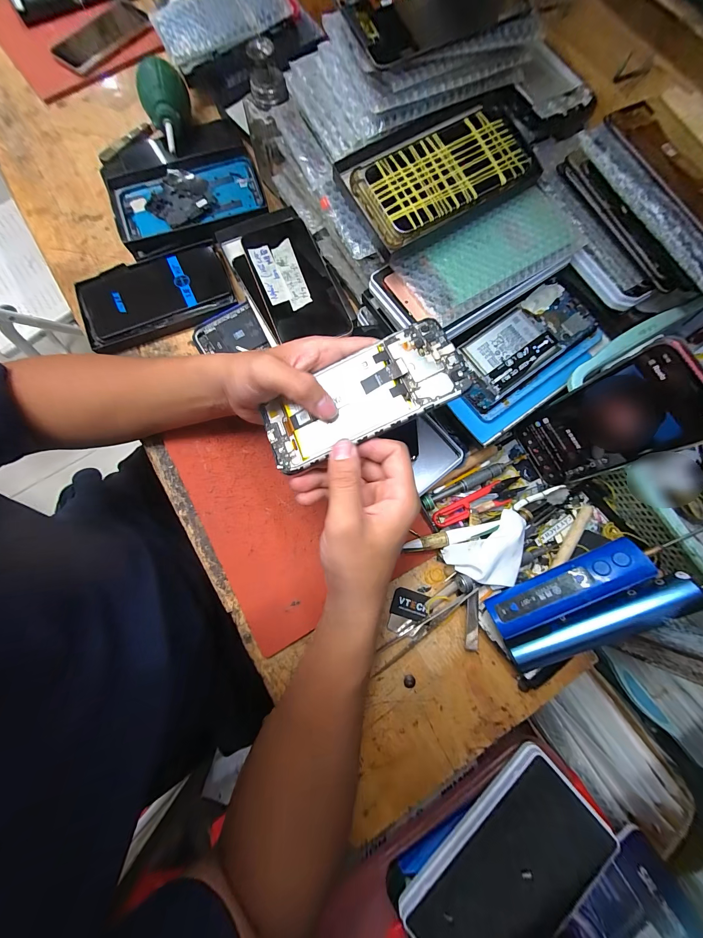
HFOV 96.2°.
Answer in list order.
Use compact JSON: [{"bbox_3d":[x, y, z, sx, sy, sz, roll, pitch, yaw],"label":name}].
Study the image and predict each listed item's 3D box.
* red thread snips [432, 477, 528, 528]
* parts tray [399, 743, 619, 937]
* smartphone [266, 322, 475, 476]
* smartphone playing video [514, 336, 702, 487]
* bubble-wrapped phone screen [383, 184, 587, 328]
[{"bbox_3d":[0.131,0.036,0.327,0.101,0.006,0.023,-25,79,-5],"label":"red thread snips"},{"bbox_3d":[0.139,0.355,0.276,0.181,0.020,0.099,-42,81,-8],"label":"parts tray"},{"bbox_3d":[0.006,-0.056,0.249,0.159,0.009,0.070,-27,79,5],"label":"smartphone"},{"bbox_3d":[0.211,-0.035,0.271,0.007,0.153,0.074,-22,79,-21],"label":"smartphone playing video"},{"bbox_3d":[0.128,-0.203,0.301,0.175,0.015,0.086,-30,84,-2],"label":"bubble-wrapped phone screen"}]

